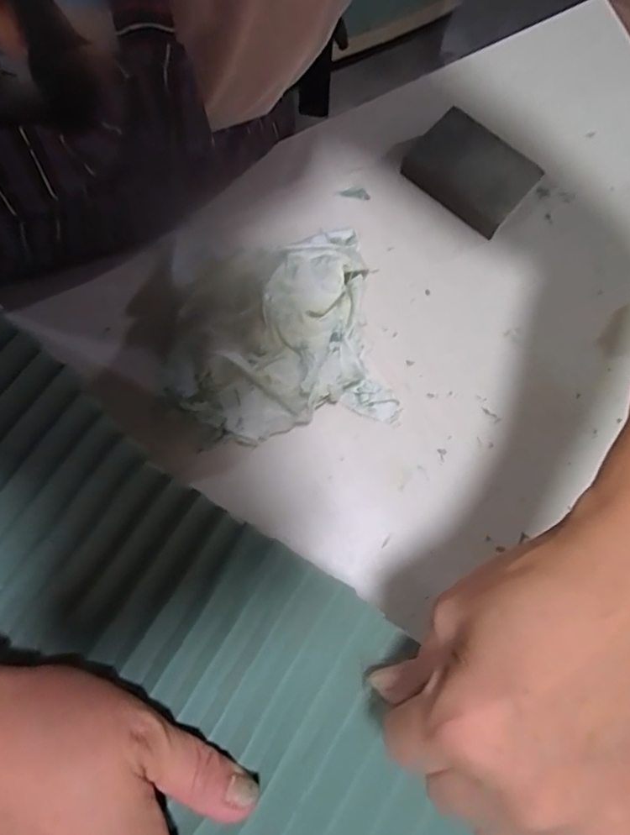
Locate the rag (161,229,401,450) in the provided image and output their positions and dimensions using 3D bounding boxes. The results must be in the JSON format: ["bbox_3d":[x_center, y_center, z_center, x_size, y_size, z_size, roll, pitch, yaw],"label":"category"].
[{"bbox_3d":[-0.032,-0.058,0.370,0.153,0.081,0.128,-12,74,-8],"label":"rag"}]

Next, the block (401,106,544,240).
[{"bbox_3d":[0.134,-0.209,0.449,0.100,0.032,0.077,42,74,9],"label":"block"}]

